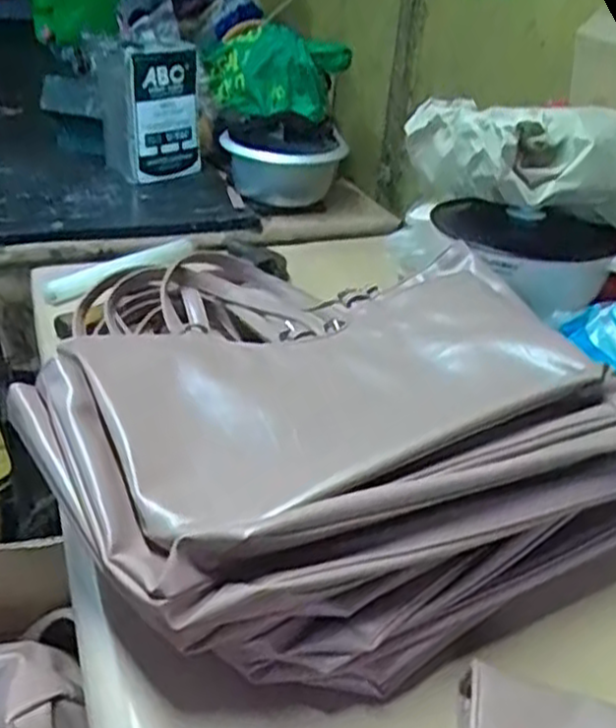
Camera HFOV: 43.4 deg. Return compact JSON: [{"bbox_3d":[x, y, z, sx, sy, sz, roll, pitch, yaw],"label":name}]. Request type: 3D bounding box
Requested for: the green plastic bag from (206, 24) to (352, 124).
[{"bbox_3d":[-0.055,-0.576,1.526,0.217,0.145,0.170,-13,34,-29],"label":"green plastic bag"}]

